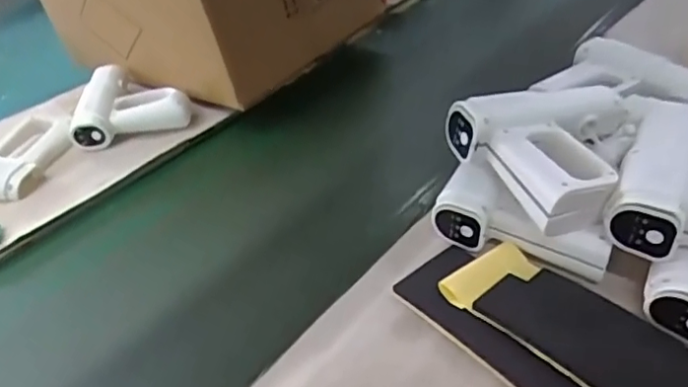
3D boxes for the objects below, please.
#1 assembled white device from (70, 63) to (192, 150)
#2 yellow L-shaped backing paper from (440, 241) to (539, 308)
[{"bbox_3d":[-0.350,-0.158,0.964,0.182,0.043,0.203,-15,40,-10],"label":"assembled white device"},{"bbox_3d":[0.144,0.082,0.587,0.102,0.017,0.042,-24,42,-20],"label":"yellow L-shaped backing paper"}]

